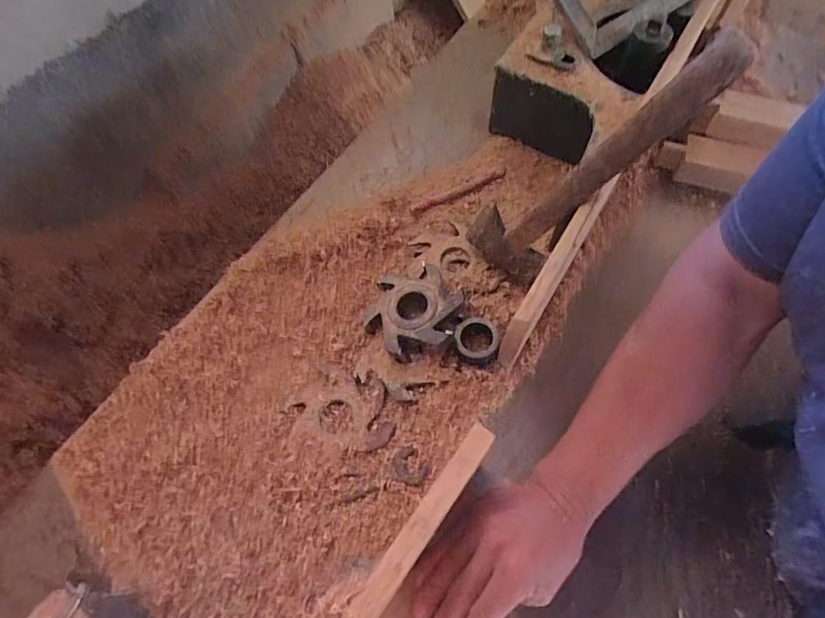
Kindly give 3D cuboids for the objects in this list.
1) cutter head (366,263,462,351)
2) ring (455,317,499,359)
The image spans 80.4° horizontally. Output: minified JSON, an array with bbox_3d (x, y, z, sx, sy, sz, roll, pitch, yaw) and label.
[{"bbox_3d":[0.002,-0.001,0.536,0.101,0.034,0.092,0,64,1],"label":"cutter head"},{"bbox_3d":[0.069,0.030,0.522,0.044,0.019,0.051,32,69,15],"label":"ring"}]

